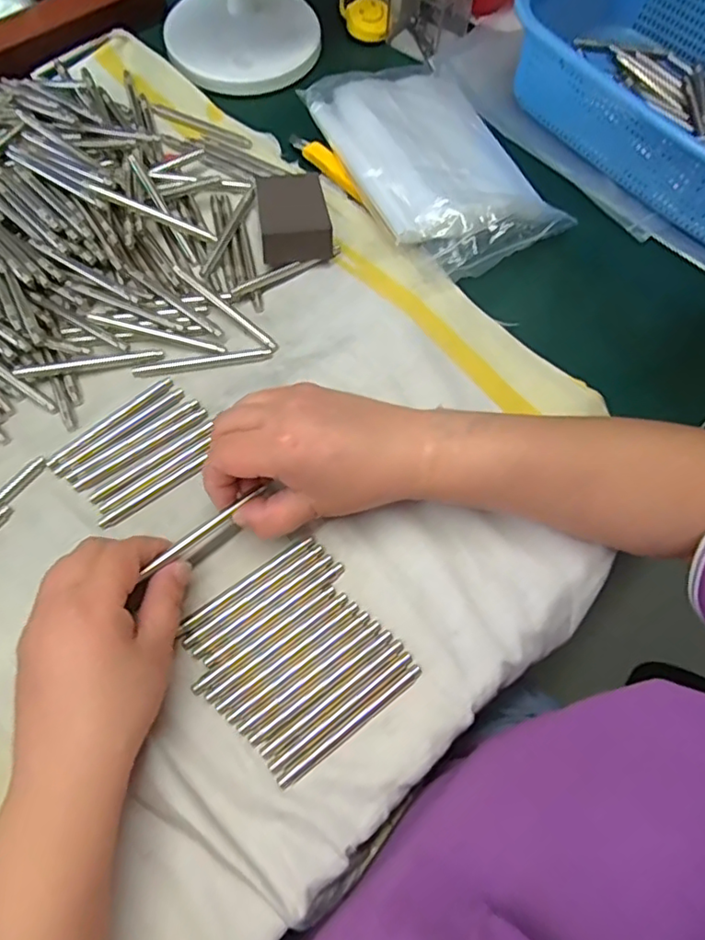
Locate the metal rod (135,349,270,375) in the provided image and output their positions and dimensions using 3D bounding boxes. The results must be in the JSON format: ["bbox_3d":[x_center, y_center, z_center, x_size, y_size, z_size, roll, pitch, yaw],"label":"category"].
[{"bbox_3d":[-0.102,-0.074,0.404,0.093,0.004,0.007,-10,68,-6],"label":"metal rod"}]

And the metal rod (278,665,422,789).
[{"bbox_3d":[0.001,0.138,0.319,0.092,0.004,0.006,-35,73,-15],"label":"metal rod"}]

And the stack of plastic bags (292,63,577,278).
[{"bbox_3d":[0.063,-0.245,0.460,0.127,0.036,0.205,-24,70,-11],"label":"stack of plastic bags"}]

